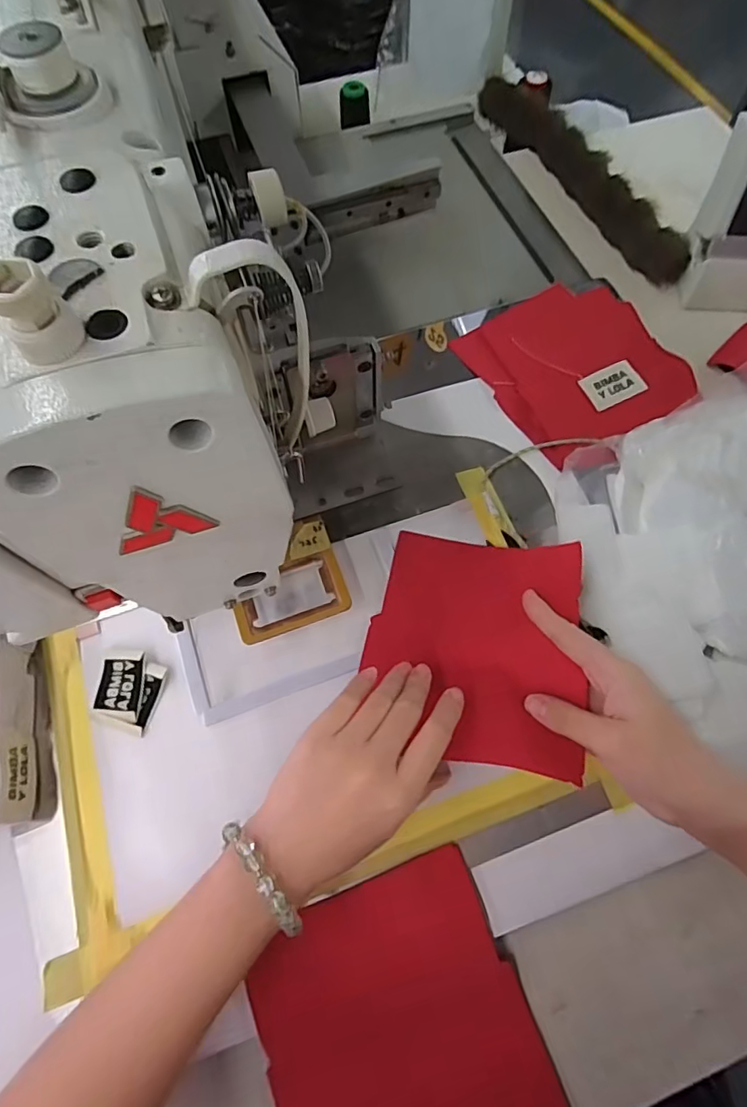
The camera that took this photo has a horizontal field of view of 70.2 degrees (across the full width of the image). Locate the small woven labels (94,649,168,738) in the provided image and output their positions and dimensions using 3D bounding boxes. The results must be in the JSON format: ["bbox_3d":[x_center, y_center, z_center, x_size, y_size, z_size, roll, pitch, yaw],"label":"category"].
[{"bbox_3d":[-0.174,0.096,0.372,0.046,0.010,0.051,13,67,5],"label":"small woven labels"}]

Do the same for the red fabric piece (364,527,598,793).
[{"bbox_3d":[0.069,0.059,0.367,0.142,0.016,0.156,4,61,20],"label":"red fabric piece"}]

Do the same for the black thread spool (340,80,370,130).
[{"bbox_3d":[-0.025,-0.604,0.714,0.038,0.047,0.036,0,67,0],"label":"black thread spool"}]

